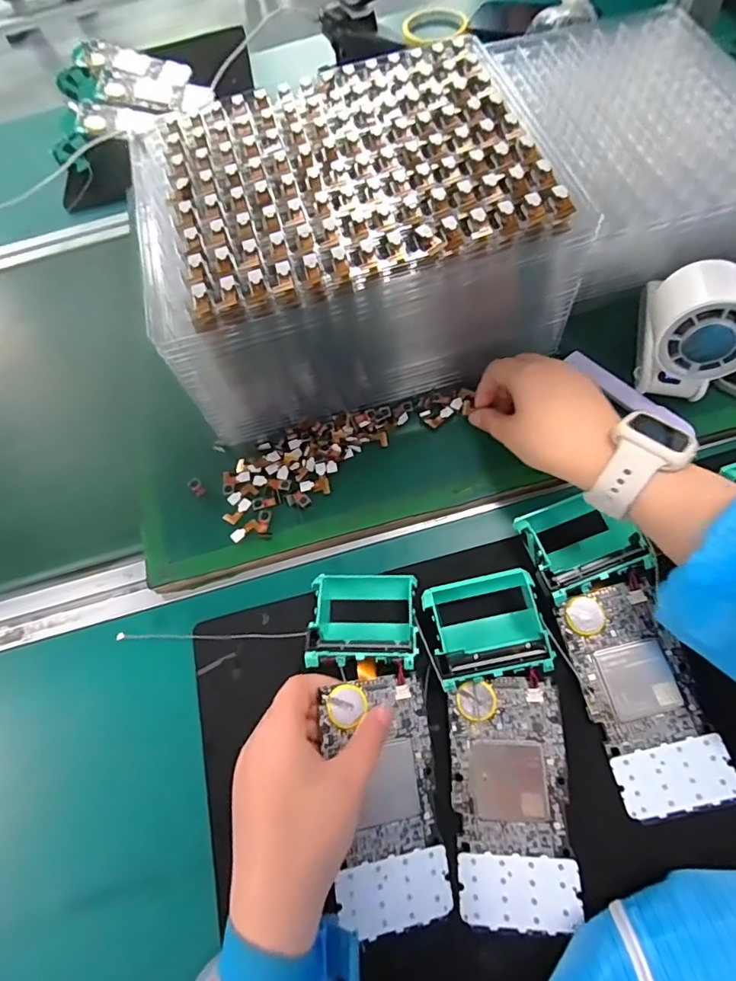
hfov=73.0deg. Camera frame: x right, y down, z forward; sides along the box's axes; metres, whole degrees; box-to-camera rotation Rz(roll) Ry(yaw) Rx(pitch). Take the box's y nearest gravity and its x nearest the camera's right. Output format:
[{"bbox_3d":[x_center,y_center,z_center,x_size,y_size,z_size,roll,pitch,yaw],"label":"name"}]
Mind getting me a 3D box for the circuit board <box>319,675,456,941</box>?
[{"bbox_3d":[0.010,0.179,0.291,0.063,0.005,0.127,-3,73,-16],"label":"circuit board"}]

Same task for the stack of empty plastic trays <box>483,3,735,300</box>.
[{"bbox_3d":[0.249,-0.328,0.461,0.198,0.066,0.288,-12,65,-4],"label":"stack of empty plastic trays"}]

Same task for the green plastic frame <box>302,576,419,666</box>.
[{"bbox_3d":[-0.003,0.087,0.339,0.069,0.045,0.065,1,65,2],"label":"green plastic frame"}]

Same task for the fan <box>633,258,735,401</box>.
[{"bbox_3d":[0.229,-0.115,0.355,0.063,0.083,0.070,15,66,8],"label":"fan"}]

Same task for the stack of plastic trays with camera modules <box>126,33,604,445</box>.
[{"bbox_3d":[-0.016,-0.192,0.395,0.281,0.144,0.211,-15,65,-6],"label":"stack of plastic trays with camera modules"}]

